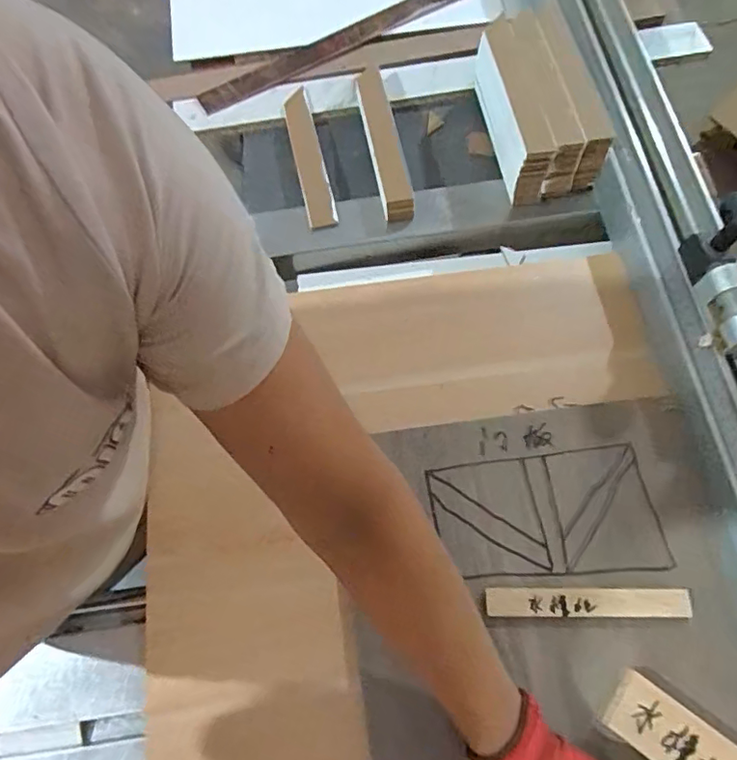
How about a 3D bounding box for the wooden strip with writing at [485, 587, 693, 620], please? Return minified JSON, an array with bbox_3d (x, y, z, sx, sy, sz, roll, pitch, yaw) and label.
[{"bbox_3d":[0.197,0.201,0.493,0.178,0.017,0.025,0,68,1],"label":"wooden strip with writing"}]

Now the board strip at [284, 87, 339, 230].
[{"bbox_3d":[-0.079,-0.292,0.727,0.038,0.021,0.217,-12,68,-4],"label":"board strip"}]

